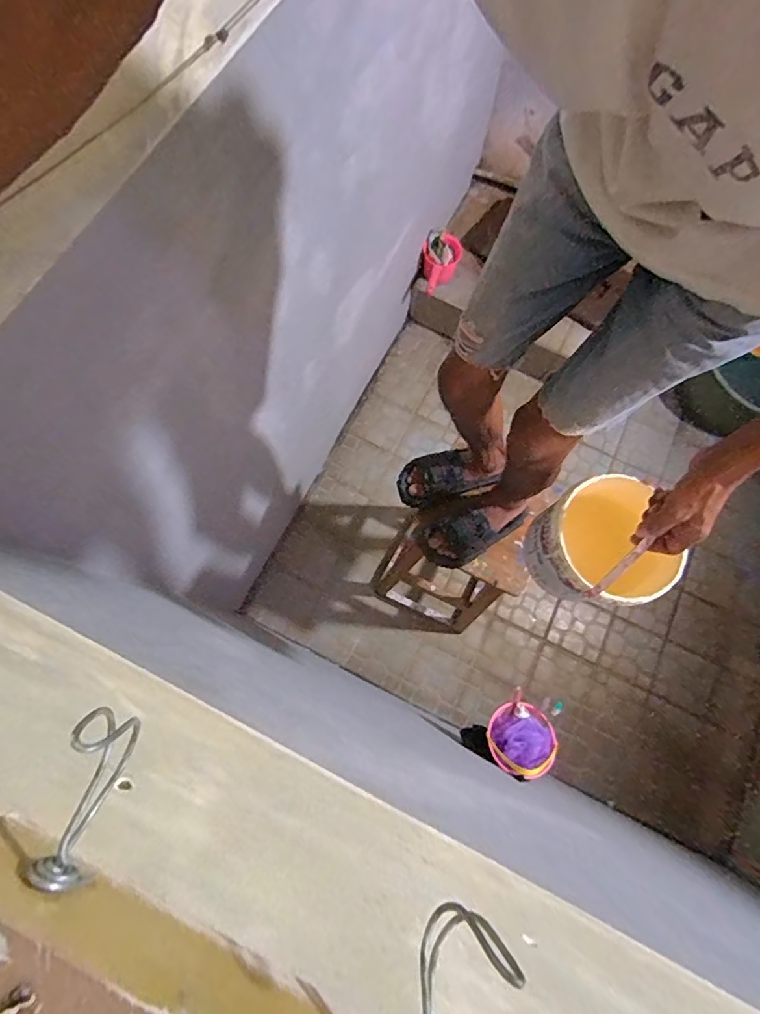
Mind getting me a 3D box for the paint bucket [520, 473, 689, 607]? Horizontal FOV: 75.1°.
[{"bbox_3d":[0.330,0.070,0.770,0.156,0.188,0.180,-27,76,-8],"label":"paint bucket"}]

